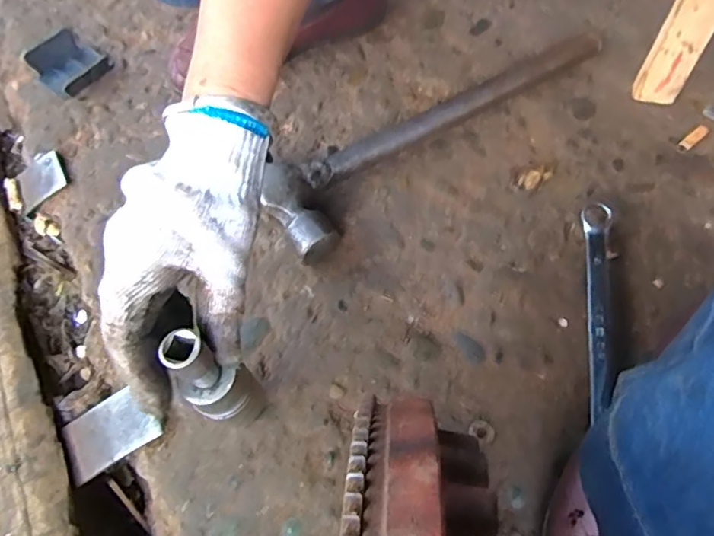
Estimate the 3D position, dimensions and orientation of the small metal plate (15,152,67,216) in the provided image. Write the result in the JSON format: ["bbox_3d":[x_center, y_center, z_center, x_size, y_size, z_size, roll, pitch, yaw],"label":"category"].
[{"bbox_3d":[-0.301,-0.082,0.532,0.047,0.005,0.050,-29,71,1],"label":"small metal plate"}]

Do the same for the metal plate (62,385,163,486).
[{"bbox_3d":[-0.180,0.117,0.407,0.068,0.005,0.046,-32,63,-1],"label":"metal plate"}]

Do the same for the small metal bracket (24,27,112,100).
[{"bbox_3d":[-0.302,-0.214,0.582,0.085,0.015,0.068,32,67,16],"label":"small metal bracket"}]

